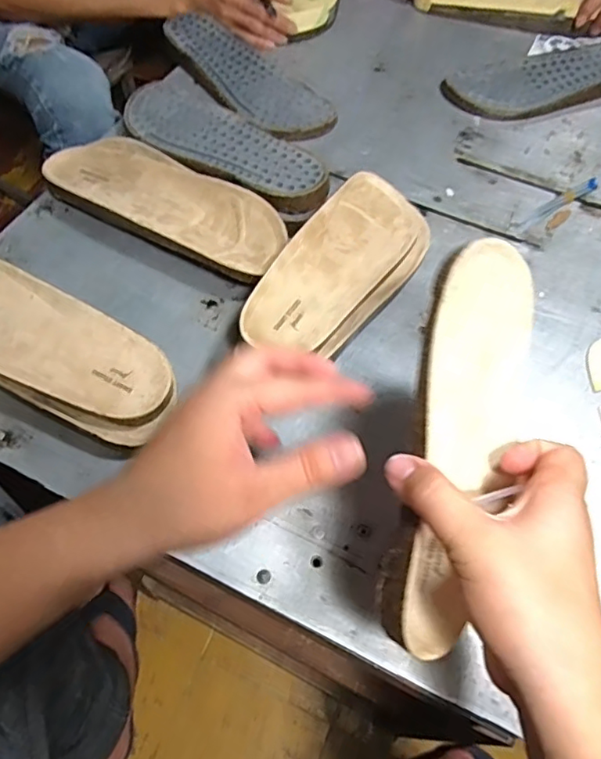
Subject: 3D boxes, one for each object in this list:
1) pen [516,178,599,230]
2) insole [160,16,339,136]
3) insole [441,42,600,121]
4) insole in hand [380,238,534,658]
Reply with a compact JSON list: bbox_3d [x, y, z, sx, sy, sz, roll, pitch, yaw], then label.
[{"bbox_3d":[0.293,-0.202,0.648,0.130,0.010,0.014,-29,65,-18],"label":"pen"},{"bbox_3d":[-0.069,-0.398,0.742,0.112,0.018,0.277,-31,65,-19],"label":"insole"},{"bbox_3d":[0.326,-0.398,0.755,0.267,0.025,0.103,-17,62,-12],"label":"insole"},{"bbox_3d":[0.108,0.036,0.363,0.019,0.116,0.257,1,75,48],"label":"insole in hand"}]

